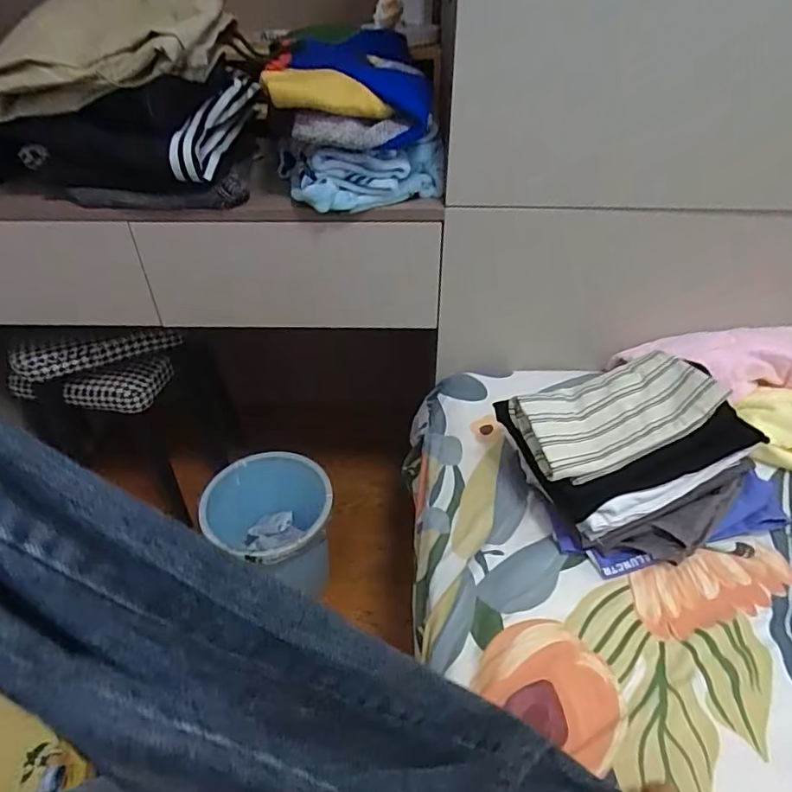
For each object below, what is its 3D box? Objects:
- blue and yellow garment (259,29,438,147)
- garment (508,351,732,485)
[{"bbox_3d":[-0.066,-0.453,0.783,0.225,0.085,0.321,0,40,1],"label":"blue and yellow garment"},{"bbox_3d":[0.251,0.013,0.638,0.222,0.052,0.128,-14,42,-15],"label":"garment"}]

